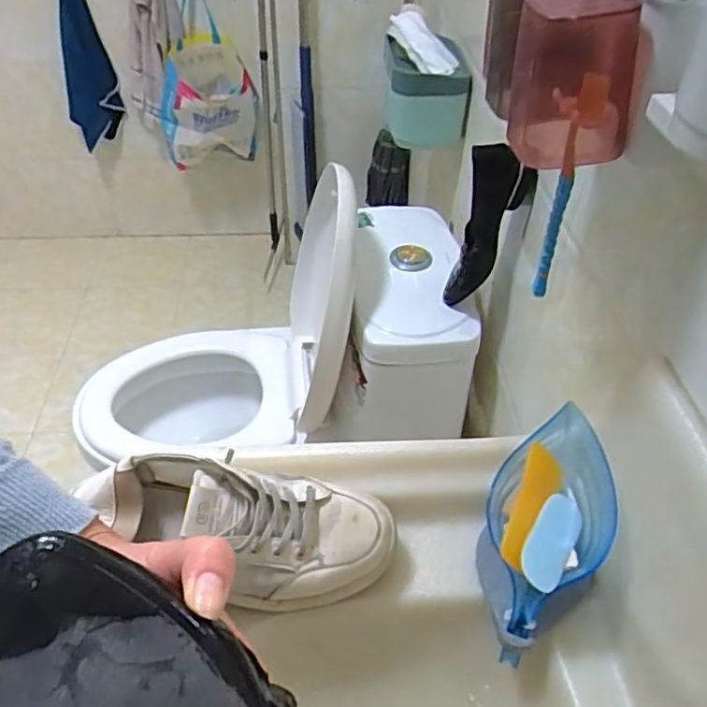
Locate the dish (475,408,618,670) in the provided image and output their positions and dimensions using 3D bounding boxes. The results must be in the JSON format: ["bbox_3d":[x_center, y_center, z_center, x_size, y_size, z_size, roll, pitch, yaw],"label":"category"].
[{"bbox_3d":[0.149,0.134,0.491,0.088,0.077,0.191,19,70,18],"label":"dish"}]

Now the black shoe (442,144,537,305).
[{"bbox_3d":[0.184,-0.168,0.870,0.085,0.225,0.058,15,46,14],"label":"black shoe"}]

